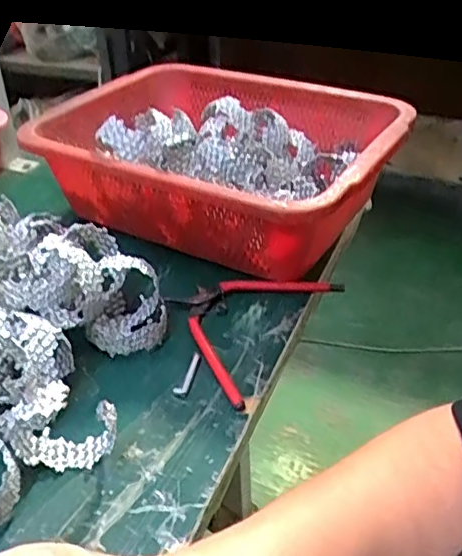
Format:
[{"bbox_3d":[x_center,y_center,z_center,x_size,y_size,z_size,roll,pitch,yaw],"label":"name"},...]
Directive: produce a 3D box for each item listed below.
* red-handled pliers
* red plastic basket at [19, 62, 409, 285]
[{"bbox_3d":[0.007,0.030,0.489,0.112,0.013,0.158,21,41,29],"label":"red-handled pliers"},{"bbox_3d":[-0.006,-0.114,0.599,0.327,0.121,0.242,19,40,27],"label":"red plastic basket"}]

